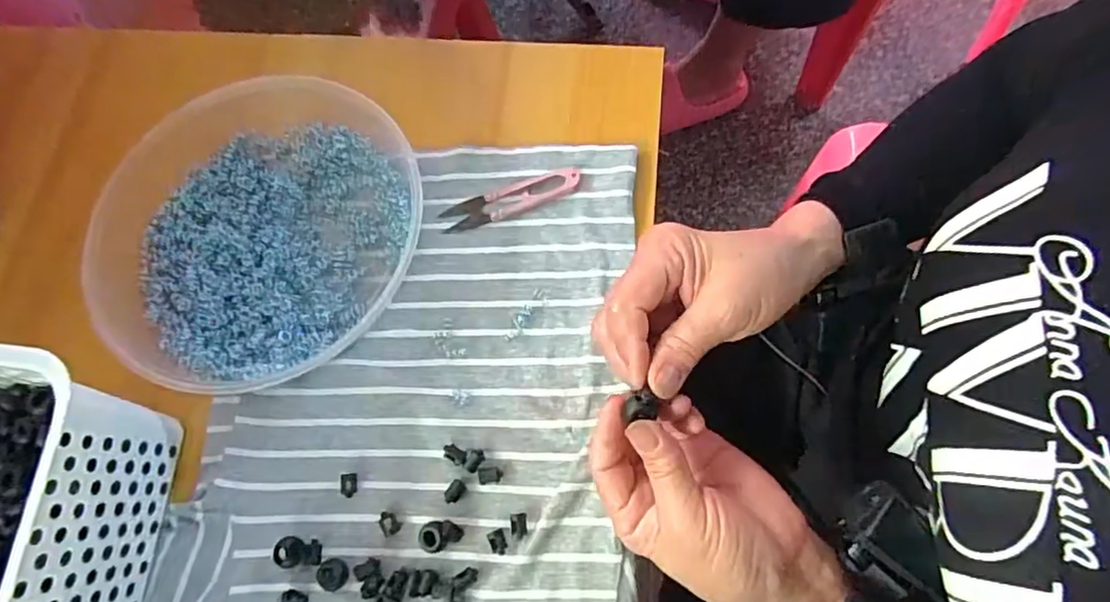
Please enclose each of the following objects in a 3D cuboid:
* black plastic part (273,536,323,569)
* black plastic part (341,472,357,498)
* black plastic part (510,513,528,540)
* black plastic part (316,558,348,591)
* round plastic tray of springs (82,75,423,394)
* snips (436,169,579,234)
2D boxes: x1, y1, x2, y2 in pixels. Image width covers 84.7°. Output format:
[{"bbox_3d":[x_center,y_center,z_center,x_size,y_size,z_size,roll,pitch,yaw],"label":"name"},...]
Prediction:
[{"bbox_3d":[-0.154,0.151,0.365,0.027,0.012,0.017,-2,71,4],"label":"black plastic part"},{"bbox_3d":[-0.129,0.115,0.379,0.010,0.008,0.015,-5,71,3],"label":"black plastic part"},{"bbox_3d":[-0.022,0.135,0.366,0.009,0.006,0.014,-8,71,2],"label":"black plastic part"},{"bbox_3d":[-0.132,0.163,0.361,0.017,0.006,0.018,-1,71,4],"label":"black plastic part"},{"bbox_3d":[-0.209,-0.050,0.419,0.210,0.037,0.219,-1,71,4],"label":"round plastic tray of springs"},{"bbox_3d":[-0.032,-0.074,0.432,0.100,0.009,0.024,-20,71,-2],"label":"snips"}]

